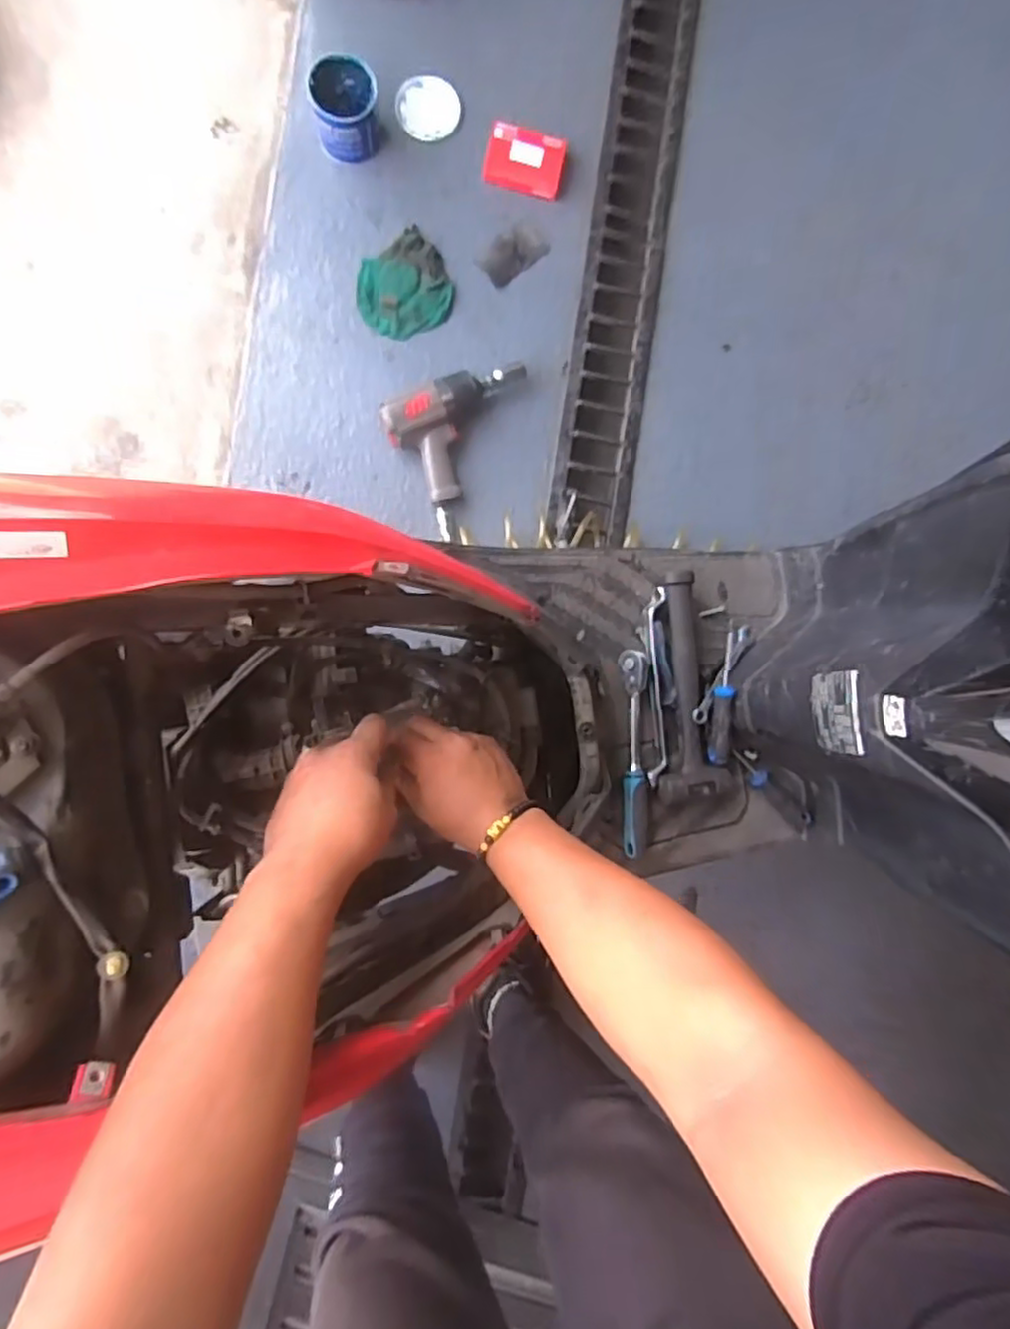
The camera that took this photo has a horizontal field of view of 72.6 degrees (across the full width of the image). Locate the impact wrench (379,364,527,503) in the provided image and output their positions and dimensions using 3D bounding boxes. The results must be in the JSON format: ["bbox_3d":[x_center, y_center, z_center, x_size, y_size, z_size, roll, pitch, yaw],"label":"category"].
[{"bbox_3d":[-0.056,-0.378,1.102,0.246,0.070,0.163,-27,92,-5],"label":"impact wrench"}]

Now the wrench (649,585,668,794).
[{"bbox_3d":[0.187,0.025,0.838,0.025,0.022,0.237,1,89,-6],"label":"wrench"}]

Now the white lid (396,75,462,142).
[{"bbox_3d":[-0.126,-0.921,1.132,0.103,0.012,0.095,0,89,-6],"label":"white lid"}]

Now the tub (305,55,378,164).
[{"bbox_3d":[-0.250,-0.876,1.078,0.105,0.105,0.118,-8,90,-6],"label":"tub"}]

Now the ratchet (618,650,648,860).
[{"bbox_3d":[0.158,0.105,0.821,0.034,0.024,0.241,0,89,-6],"label":"ratchet"}]

